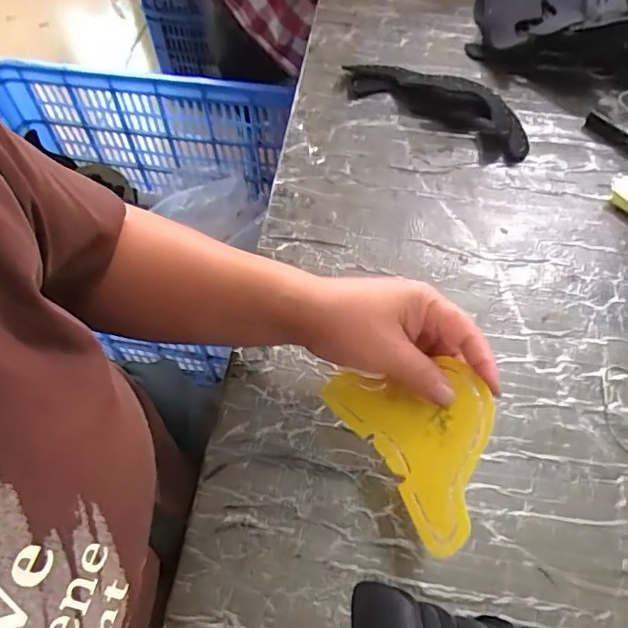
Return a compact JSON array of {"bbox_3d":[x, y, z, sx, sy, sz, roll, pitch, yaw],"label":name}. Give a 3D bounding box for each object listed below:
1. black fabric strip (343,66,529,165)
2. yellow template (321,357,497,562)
[{"bbox_3d":[0.132,-0.224,0.596,0.204,0.030,0.055,28,62,17],"label":"black fabric strip"},{"bbox_3d":[0.072,0.072,0.363,0.086,0.010,0.132,-41,53,5],"label":"yellow template"}]

